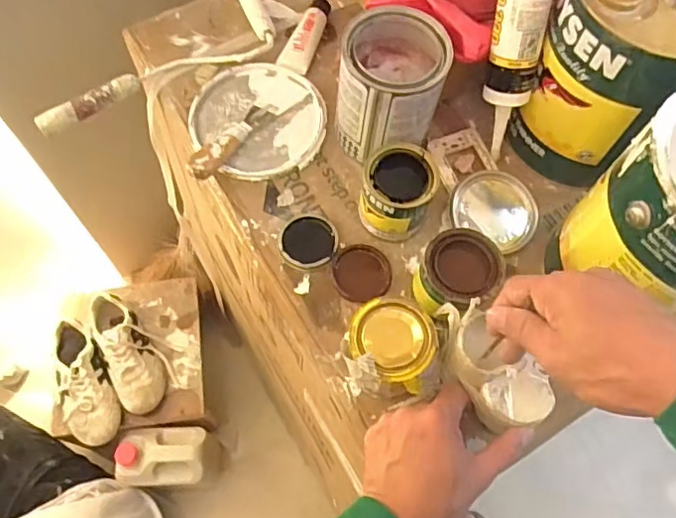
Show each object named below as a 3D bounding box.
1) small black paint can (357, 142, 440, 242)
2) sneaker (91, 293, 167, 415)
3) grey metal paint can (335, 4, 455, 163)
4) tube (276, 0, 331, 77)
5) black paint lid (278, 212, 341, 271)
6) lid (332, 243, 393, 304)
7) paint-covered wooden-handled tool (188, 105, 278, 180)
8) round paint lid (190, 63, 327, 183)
[{"bbox_3d":[0.060,-0.070,0.572,0.070,0.077,0.079,21,66,6],"label":"small black paint can"},{"bbox_3d":[-0.422,0.185,1.145,0.100,0.099,0.248,-24,69,-13],"label":"sneaker"},{"bbox_3d":[0.054,-0.175,0.587,0.101,0.123,0.105,1,66,-3],"label":"grey metal paint can"},{"bbox_3d":[-0.036,-0.268,0.676,0.034,0.019,0.106,21,66,6],"label":"tube"},{"bbox_3d":[-0.031,-0.019,0.587,0.060,0.010,0.064,1,66,-3],"label":"black paint lid"},{"bbox_3d":[0.025,0.013,0.572,0.061,0.014,0.059,1,66,-3],"label":"lid"},{"bbox_3d":[-0.116,-0.129,0.610,0.027,0.028,0.118,36,69,12],"label":"paint-covered wooden-handled tool"},{"bbox_3d":[-0.088,-0.159,0.640,0.138,0.016,0.152,-31,71,-16],"label":"round paint lid"}]

